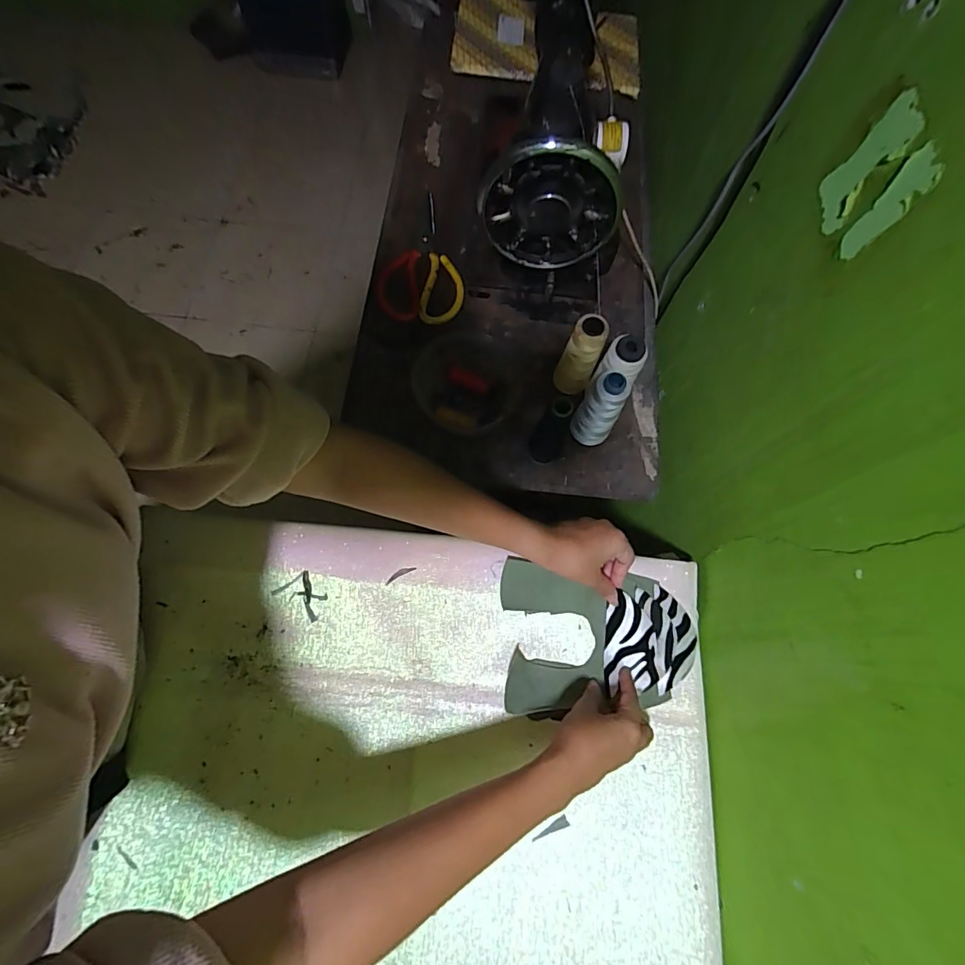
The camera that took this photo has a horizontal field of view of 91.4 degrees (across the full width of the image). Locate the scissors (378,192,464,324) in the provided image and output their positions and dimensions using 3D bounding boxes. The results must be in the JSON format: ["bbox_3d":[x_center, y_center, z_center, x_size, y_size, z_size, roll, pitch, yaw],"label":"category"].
[{"bbox_3d":[-0.079,-0.304,0.630,0.106,0.014,0.215,1,69,-2],"label":"scissors"}]

